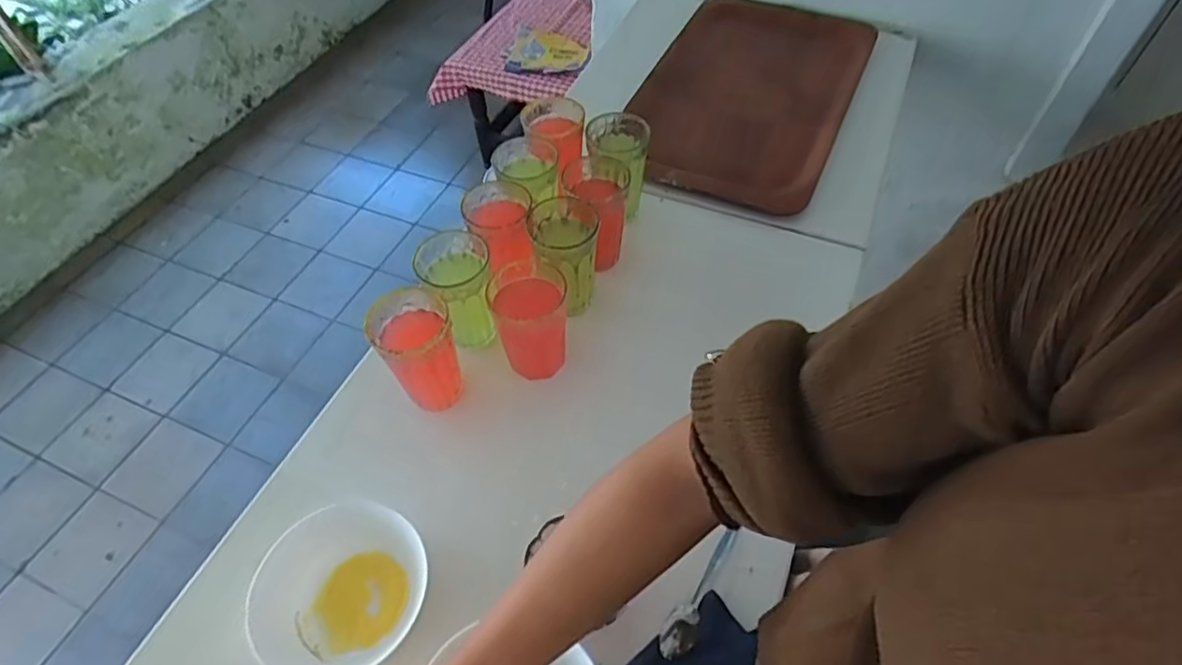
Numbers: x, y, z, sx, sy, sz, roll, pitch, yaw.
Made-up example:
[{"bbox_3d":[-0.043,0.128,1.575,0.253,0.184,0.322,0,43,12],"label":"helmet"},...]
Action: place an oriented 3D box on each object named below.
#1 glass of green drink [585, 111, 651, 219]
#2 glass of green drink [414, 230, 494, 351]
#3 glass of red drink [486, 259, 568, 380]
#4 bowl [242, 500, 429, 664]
[{"bbox_3d":[0.034,-0.211,0.820,0.075,0.122,0.082,3,54,3],"label":"glass of green drink"},{"bbox_3d":[-0.145,-0.043,0.695,0.070,0.112,0.088,-17,55,-11],"label":"glass of green drink"},{"bbox_3d":[-0.065,-0.014,0.674,0.075,0.107,0.084,-9,54,-5],"label":"glass of red drink"},{"bbox_3d":[-0.218,0.226,0.547,0.137,0.056,0.138,-1,54,1],"label":"bowl"}]

